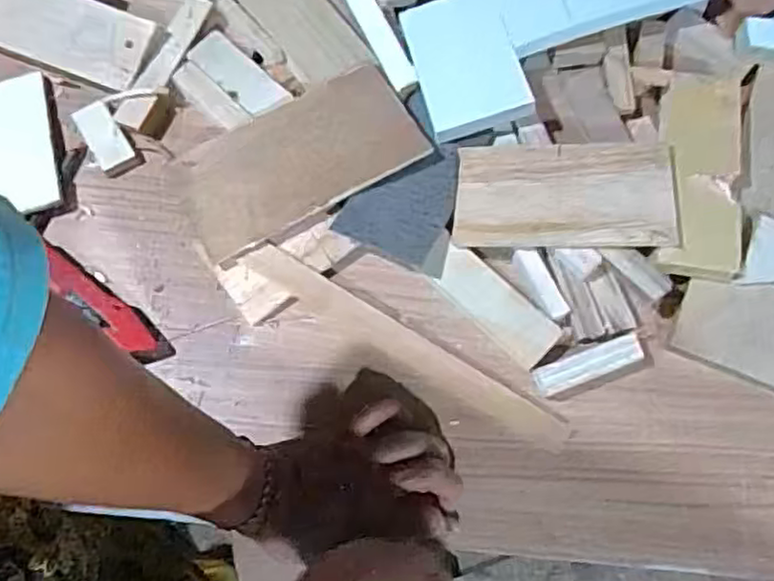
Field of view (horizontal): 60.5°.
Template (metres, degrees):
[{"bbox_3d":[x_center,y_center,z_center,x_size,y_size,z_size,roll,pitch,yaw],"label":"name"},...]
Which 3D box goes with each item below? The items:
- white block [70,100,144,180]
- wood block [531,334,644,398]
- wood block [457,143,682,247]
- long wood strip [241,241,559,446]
[{"bbox_3d":[-0.213,-0.115,0.505,0.029,0.010,0.064,-34,75,-8],"label":"white block"},{"bbox_3d":[0.129,0.050,0.432,0.070,0.017,0.018,-20,74,-5],"label":"wood block"},{"bbox_3d":[0.119,-0.064,0.450,0.142,0.010,0.073,1,73,11],"label":"wood block"},{"bbox_3d":[0.011,0.037,0.448,0.238,0.012,0.024,31,76,10],"label":"long wood strip"}]

